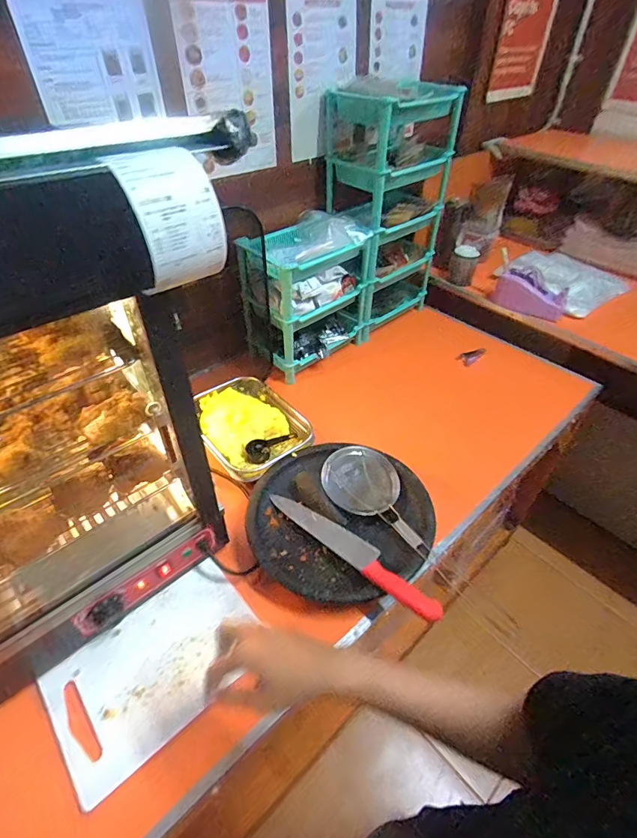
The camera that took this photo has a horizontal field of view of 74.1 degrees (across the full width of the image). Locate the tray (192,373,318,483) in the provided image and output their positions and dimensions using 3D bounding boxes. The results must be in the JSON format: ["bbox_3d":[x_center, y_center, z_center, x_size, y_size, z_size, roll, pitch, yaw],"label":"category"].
[{"bbox_3d":[-0.171,0.015,0.987,0.215,0.057,0.295,-28,51,-27],"label":"tray"}]

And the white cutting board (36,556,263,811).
[{"bbox_3d":[-0.245,0.374,0.651,0.296,0.013,0.199,-31,52,-29],"label":"white cutting board"}]

